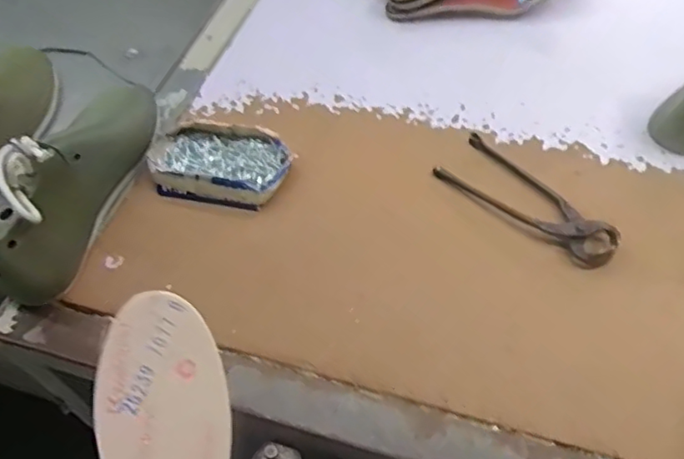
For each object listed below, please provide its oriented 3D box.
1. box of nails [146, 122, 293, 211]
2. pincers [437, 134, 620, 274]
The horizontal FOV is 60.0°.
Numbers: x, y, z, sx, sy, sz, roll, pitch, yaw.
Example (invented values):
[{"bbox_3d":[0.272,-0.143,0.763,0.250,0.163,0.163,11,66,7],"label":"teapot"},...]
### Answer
[{"bbox_3d":[-0.123,-0.064,0.564,0.138,0.026,0.087,13,55,12],"label":"box of nails"},{"bbox_3d":[0.171,-0.033,0.532,0.067,0.021,0.172,-39,61,-23],"label":"pincers"}]

